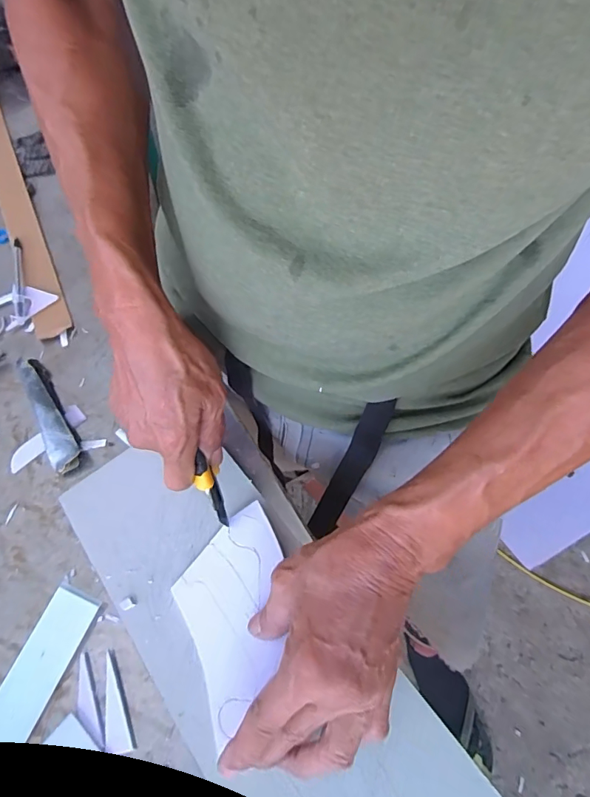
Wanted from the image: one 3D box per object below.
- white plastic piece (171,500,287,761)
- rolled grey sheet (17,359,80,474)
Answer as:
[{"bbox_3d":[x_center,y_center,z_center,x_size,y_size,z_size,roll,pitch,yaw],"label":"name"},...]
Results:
[{"bbox_3d":[-0.050,0.153,0.341,0.075,0.011,0.142,-1,62,4],"label":"white plastic piece"},{"bbox_3d":[-0.237,0.014,0.446,0.027,0.017,0.137,-32,62,-14],"label":"rolled grey sheet"}]

